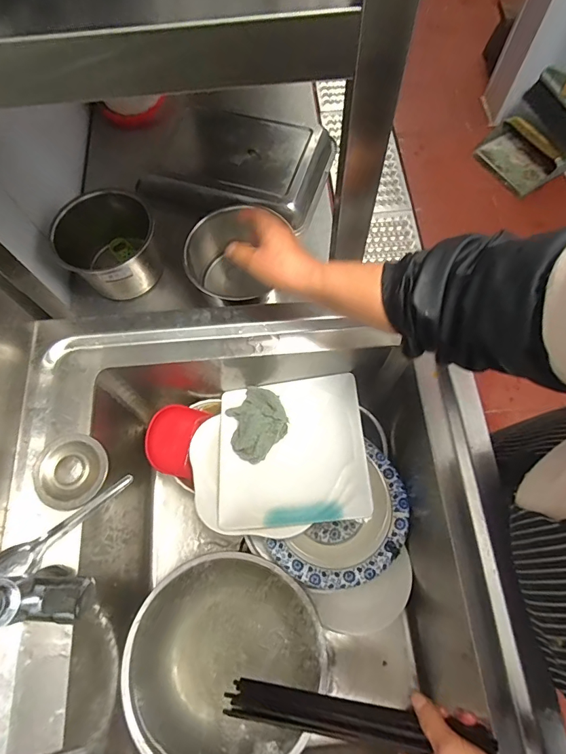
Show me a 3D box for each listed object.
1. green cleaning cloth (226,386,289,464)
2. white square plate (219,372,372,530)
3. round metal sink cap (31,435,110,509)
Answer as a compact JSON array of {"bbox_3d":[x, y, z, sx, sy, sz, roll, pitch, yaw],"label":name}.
[{"bbox_3d":[-0.040,0.065,0.629,0.089,0.033,0.111,-17,70,-4],"label":"green cleaning cloth"},{"bbox_3d":[0.012,0.103,0.611,0.209,0.035,0.217,-10,58,12],"label":"white square plate"},{"bbox_3d":[-0.243,0.108,0.477,0.074,0.011,0.080,5,73,-15],"label":"round metal sink cap"}]

